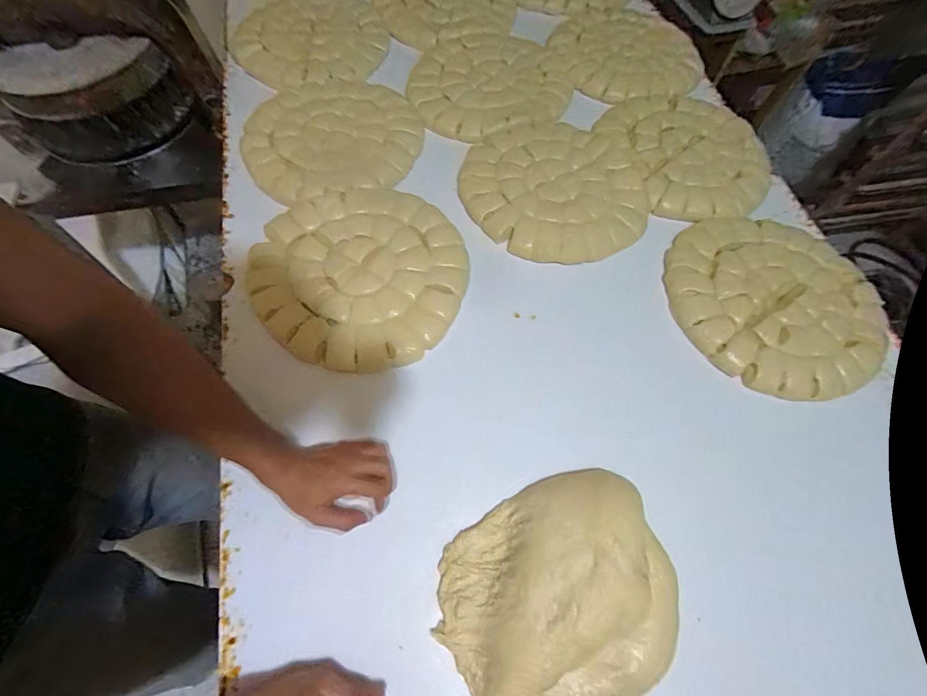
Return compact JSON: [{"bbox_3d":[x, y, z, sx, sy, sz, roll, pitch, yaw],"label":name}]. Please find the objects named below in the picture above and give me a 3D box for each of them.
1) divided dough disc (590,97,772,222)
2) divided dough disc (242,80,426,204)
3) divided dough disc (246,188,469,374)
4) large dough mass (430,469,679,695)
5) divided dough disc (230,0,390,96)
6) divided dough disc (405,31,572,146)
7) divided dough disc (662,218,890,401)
[{"bbox_3d":[0.409,-0.363,0.710,0.255,0.018,0.317,-18,69,-9],"label":"divided dough disc"},{"bbox_3d":[-0.240,-0.388,0.709,0.312,0.021,0.278,-14,68,-7],"label":"divided dough disc"},{"bbox_3d":[-0.165,-0.121,0.608,0.325,0.020,0.311,0,67,-1],"label":"divided dough disc"},{"bbox_3d":[0.109,0.272,0.429,0.264,0.061,0.217,-24,70,-11],"label":"large dough mass"},{"bbox_3d":[-0.322,-0.643,0.814,0.306,0.045,0.289,0,67,-1],"label":"divided dough disc"},{"bbox_3d":[0.056,-0.531,0.788,0.298,0.032,0.335,33,70,12],"label":"divided dough disc"},{"bbox_3d":[0.469,-0.077,0.591,0.279,0.034,0.307,-38,73,-15],"label":"divided dough disc"}]

